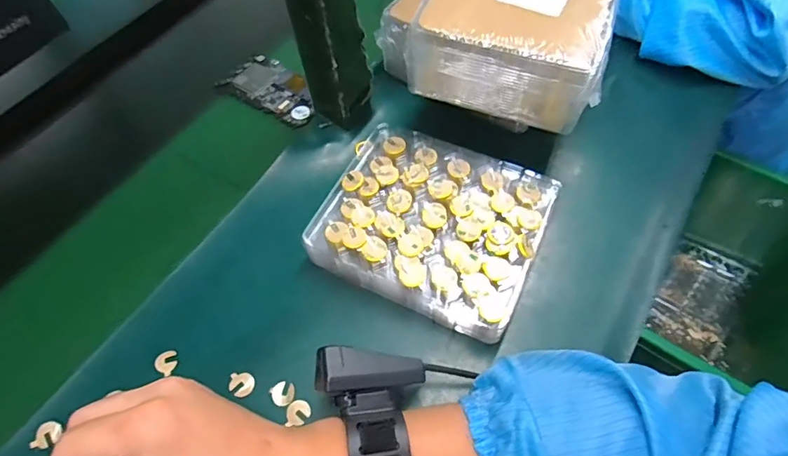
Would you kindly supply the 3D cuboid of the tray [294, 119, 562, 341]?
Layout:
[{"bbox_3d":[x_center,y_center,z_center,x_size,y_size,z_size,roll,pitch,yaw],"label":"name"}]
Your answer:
[{"bbox_3d":[0.028,-0.005,0.418,0.184,0.050,0.149,22,63,16],"label":"tray"}]

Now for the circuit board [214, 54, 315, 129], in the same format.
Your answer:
[{"bbox_3d":[-0.135,-0.158,0.553,0.130,0.004,0.064,34,67,24],"label":"circuit board"}]

